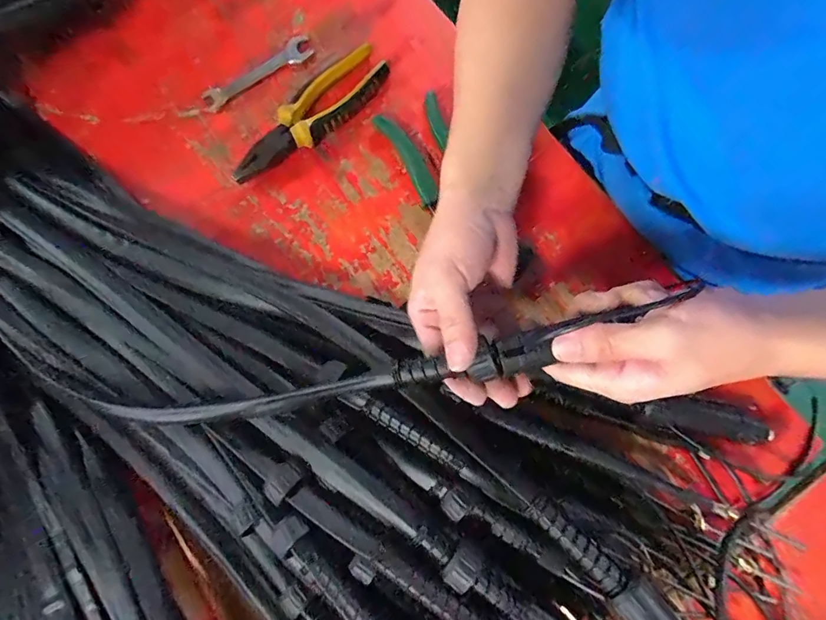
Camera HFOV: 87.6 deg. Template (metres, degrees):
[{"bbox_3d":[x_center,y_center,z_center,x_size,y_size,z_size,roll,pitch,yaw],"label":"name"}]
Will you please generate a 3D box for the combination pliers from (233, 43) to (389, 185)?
[{"bbox_3d":[-0.108,-0.203,0.450,0.052,0.025,0.197,43,83,9],"label":"combination pliers"}]

